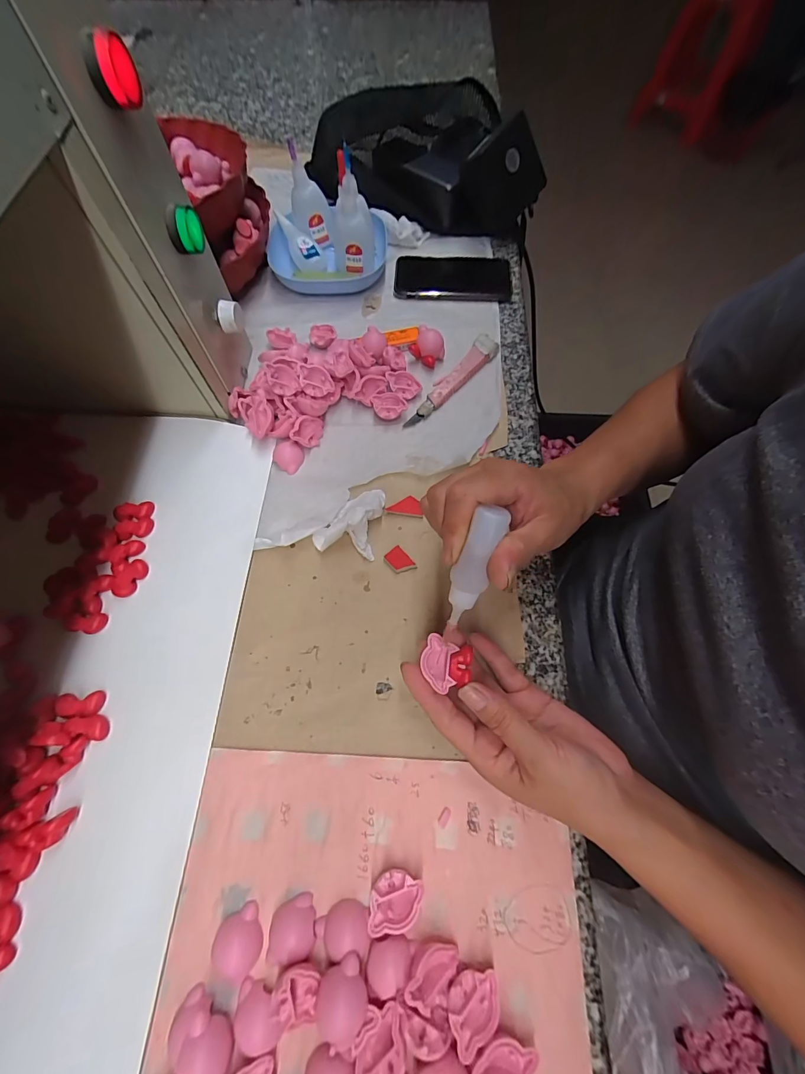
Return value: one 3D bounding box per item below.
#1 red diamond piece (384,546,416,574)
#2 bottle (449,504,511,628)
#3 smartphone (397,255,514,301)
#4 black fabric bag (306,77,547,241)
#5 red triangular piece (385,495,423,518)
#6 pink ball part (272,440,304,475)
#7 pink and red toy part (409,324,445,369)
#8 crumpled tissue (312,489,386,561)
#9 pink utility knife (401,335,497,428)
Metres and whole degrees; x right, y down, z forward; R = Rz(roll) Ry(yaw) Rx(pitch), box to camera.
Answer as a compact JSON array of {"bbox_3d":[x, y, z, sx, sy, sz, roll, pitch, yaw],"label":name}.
[{"bbox_3d":[-0.002,0.021,0.333,0.018,0.005,0.025,-39,74,-16],"label":"red diamond piece"},{"bbox_3d":[0.040,0.018,0.228,0.019,0.075,0.015,18,26,5],"label":"bottle"},{"bbox_3d":[0.060,-0.313,0.470,0.136,0.006,0.075,2,67,1],"label":"smartphone"},{"bbox_3d":[0.035,-0.508,0.502,0.265,0.092,0.214,5,67,2],"label":"black fabric bag"},{"bbox_3d":[0.002,-0.029,0.353,0.032,0.004,0.018,8,76,-4],"label":"red triangular piece"},{"bbox_3d":[-0.108,-0.077,0.372,0.027,0.015,0.026,1,68,-2],"label":"pink ball part"},{"bbox_3d":[0.027,-0.200,0.414,0.033,0.023,0.028,27,69,9],"label":"pink and red toy part"},{"bbox_3d":[-0.045,-0.019,0.337,0.052,0.028,0.064,10,68,2],"label":"crumpled tissue"},{"bbox_3d":[0.050,-0.162,0.403,0.026,0.013,0.137,39,71,13],"label":"pink utility knife"}]

